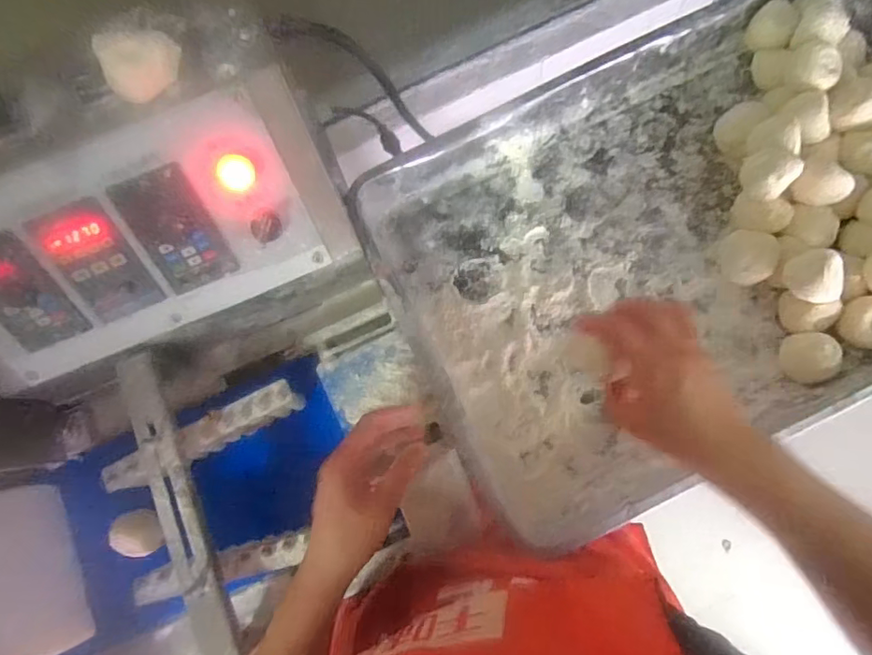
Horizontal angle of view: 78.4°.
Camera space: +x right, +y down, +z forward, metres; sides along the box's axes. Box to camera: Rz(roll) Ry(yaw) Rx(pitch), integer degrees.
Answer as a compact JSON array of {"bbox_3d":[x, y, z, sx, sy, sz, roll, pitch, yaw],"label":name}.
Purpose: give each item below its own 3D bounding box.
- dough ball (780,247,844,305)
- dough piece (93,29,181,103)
[{"bbox_3d":[0.344,-0.046,0.488,0.049,0.046,0.049,-12,82,1],"label":"dough ball"},{"bbox_3d":[-0.211,-0.190,0.380,0.045,0.034,0.040,-12,82,1],"label":"dough piece"}]

